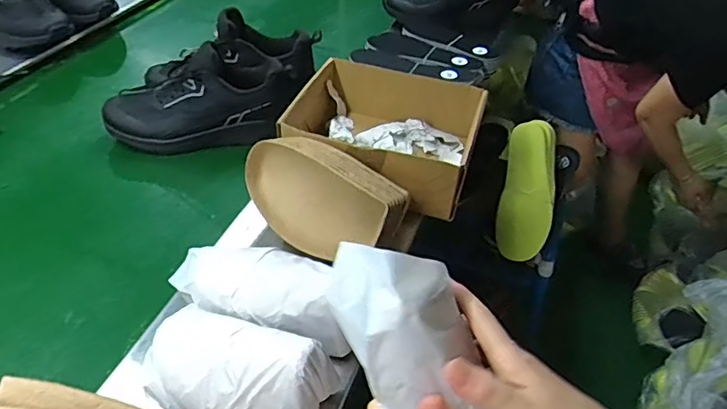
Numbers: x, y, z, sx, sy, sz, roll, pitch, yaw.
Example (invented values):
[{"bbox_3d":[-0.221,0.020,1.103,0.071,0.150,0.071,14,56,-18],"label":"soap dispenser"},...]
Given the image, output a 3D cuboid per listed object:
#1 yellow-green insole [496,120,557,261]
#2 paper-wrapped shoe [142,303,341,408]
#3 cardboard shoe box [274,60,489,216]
[{"bbox_3d":[0.334,-0.031,1.084,0.107,0.062,0.303,9,81,5],"label":"yellow-green insole"},{"bbox_3d":[-0.134,0.163,0.533,0.207,0.086,0.100,10,41,25],"label":"paper-wrapped shoe"},{"bbox_3d":[0.037,-0.110,0.818,0.264,0.094,0.248,15,43,11],"label":"cardboard shoe box"}]

